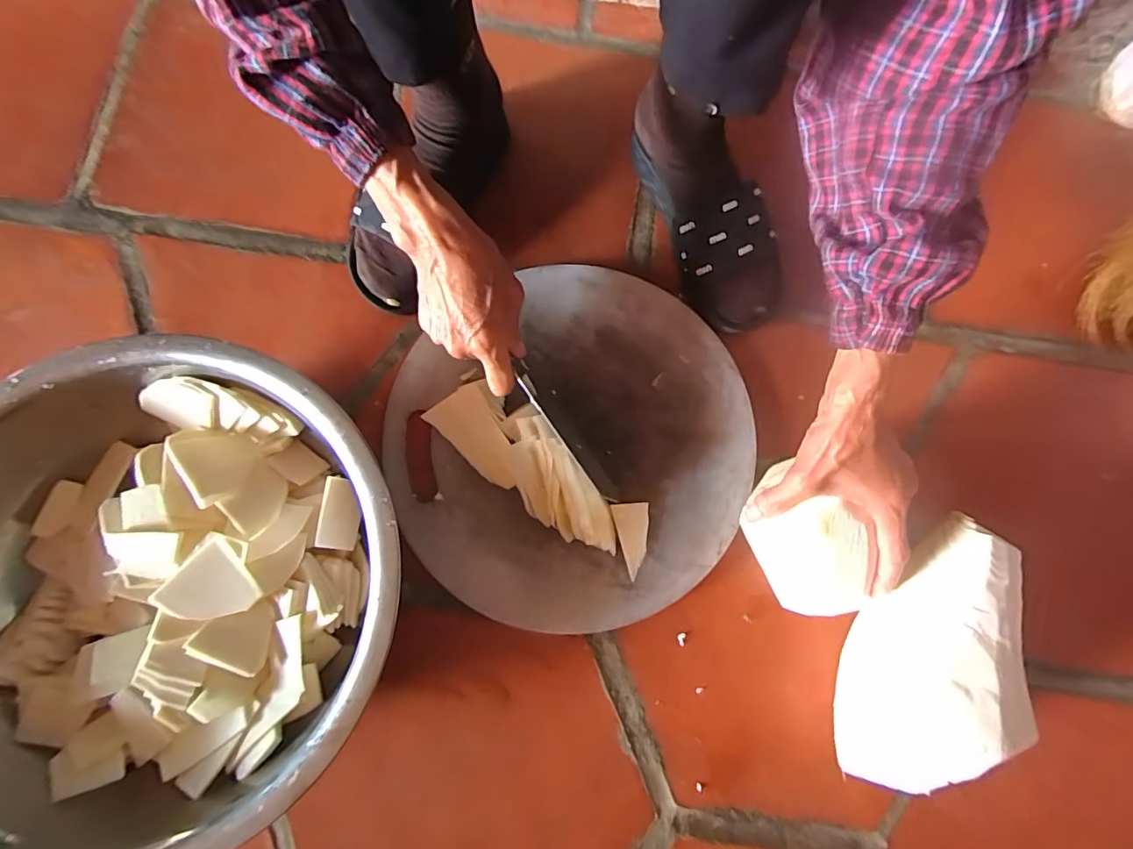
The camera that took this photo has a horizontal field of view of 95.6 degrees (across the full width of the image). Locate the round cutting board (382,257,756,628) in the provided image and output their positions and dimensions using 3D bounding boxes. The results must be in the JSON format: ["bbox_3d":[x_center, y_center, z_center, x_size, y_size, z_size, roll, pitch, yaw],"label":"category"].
[{"bbox_3d":[0.006,0.016,0.429,0.304,0.030,0.285,0,79,1],"label":"round cutting board"}]

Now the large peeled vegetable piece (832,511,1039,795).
[{"bbox_3d":[0.257,0.161,0.365,0.079,0.095,0.183,18,80,4],"label":"large peeled vegetable piece"}]

